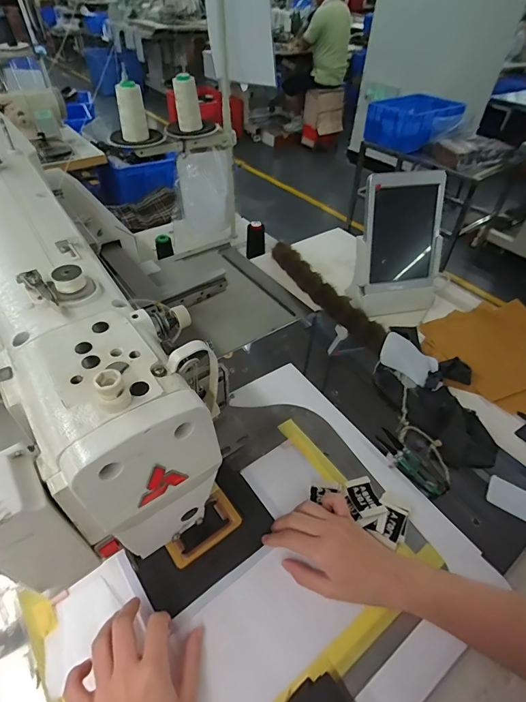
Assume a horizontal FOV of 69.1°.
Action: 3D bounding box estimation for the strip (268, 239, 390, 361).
[{"bbox_3d":[0.121,-0.119,0.758,0.050,0.022,0.359,-20,50,-22],"label":"strip"}]

